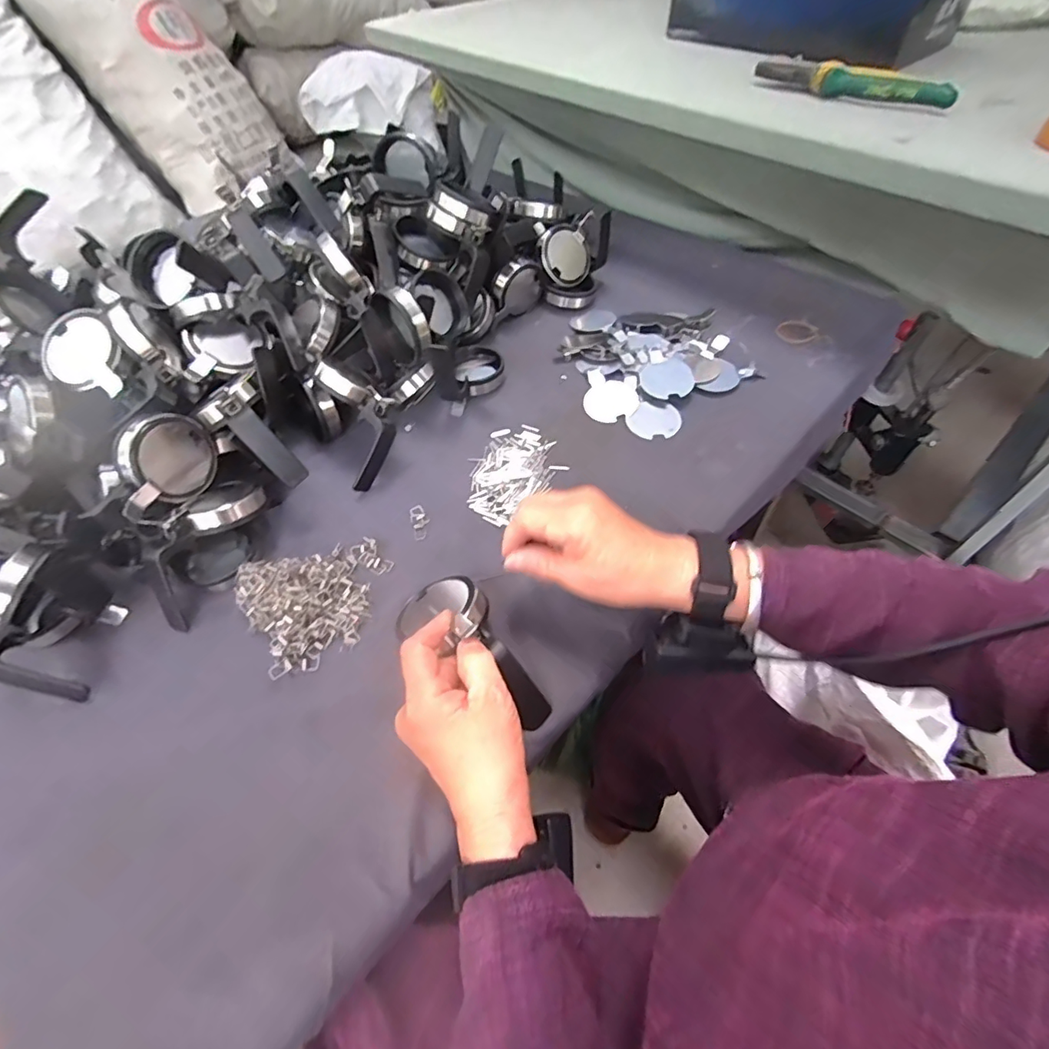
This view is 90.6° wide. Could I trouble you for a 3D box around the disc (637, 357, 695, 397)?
[{"bbox_3d":[0.155,-0.158,0.561,0.056,0.004,0.056,-3,57,4],"label":"disc"}]

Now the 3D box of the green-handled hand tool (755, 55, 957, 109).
[{"bbox_3d":[0.342,-0.466,0.547,0.196,0.027,0.030,31,60,23],"label":"green-handled hand tool"}]

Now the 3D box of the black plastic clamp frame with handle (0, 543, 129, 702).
[{"bbox_3d":[-0.360,0.072,0.394,0.089,0.056,0.096,10,56,9],"label":"black plastic clamp frame with handle"}]

